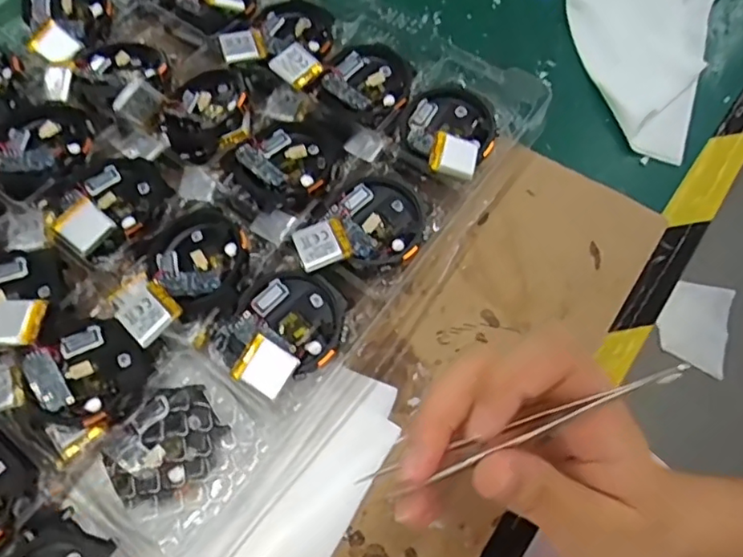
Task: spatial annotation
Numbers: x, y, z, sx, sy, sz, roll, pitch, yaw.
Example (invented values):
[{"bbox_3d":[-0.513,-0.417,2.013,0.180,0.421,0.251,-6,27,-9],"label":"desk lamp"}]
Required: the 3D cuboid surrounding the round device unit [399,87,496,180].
[{"bbox_3d":[0.039,-0.075,0.302,0.046,0.014,0.056,-2,66,-2],"label":"round device unit"}]

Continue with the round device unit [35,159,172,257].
[{"bbox_3d":[-0.134,-0.040,0.296,0.059,0.011,0.051,-33,70,-14],"label":"round device unit"}]

